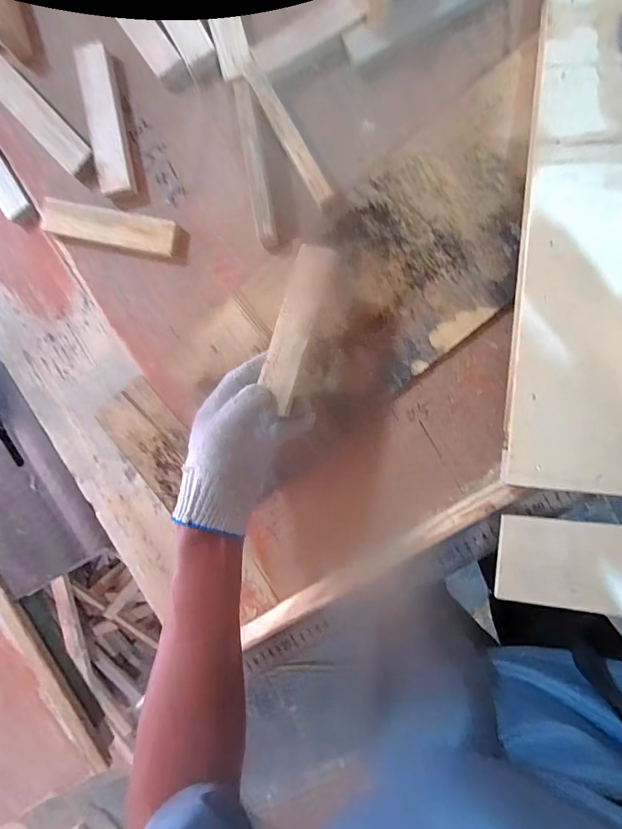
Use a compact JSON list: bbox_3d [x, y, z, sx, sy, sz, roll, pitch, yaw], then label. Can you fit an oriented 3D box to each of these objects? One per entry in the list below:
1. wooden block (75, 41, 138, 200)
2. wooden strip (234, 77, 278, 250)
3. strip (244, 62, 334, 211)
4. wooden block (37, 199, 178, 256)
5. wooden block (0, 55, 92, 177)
[{"bbox_3d":[-0.227,-0.320,0.444,0.035,0.022,0.156,-10,93,6],"label":"wooden block"},{"bbox_3d":[-0.058,-0.262,0.434,0.019,0.038,0.168,-10,93,6],"label":"wooden strip"},{"bbox_3d":[-0.023,-0.288,0.420,0.019,0.023,0.156,-31,91,7],"label":"strip"},{"bbox_3d":[-0.226,-0.211,0.456,0.158,0.018,0.038,13,95,5],"label":"wooden block"},{"bbox_3d":[-0.308,-0.336,0.453,0.036,0.018,0.156,-43,89,7],"label":"wooden block"}]

